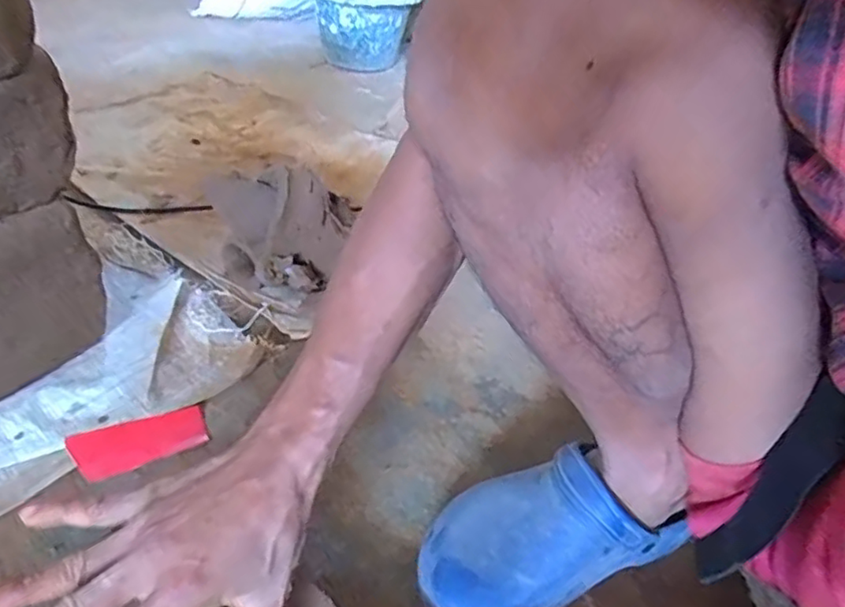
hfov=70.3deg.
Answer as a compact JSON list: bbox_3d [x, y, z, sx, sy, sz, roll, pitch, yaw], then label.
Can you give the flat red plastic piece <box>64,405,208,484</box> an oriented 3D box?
[{"bbox_3d":[-0.253,0.123,0.541,0.108,0.014,0.048,-19,47,-28],"label":"flat red plastic piece"}]

